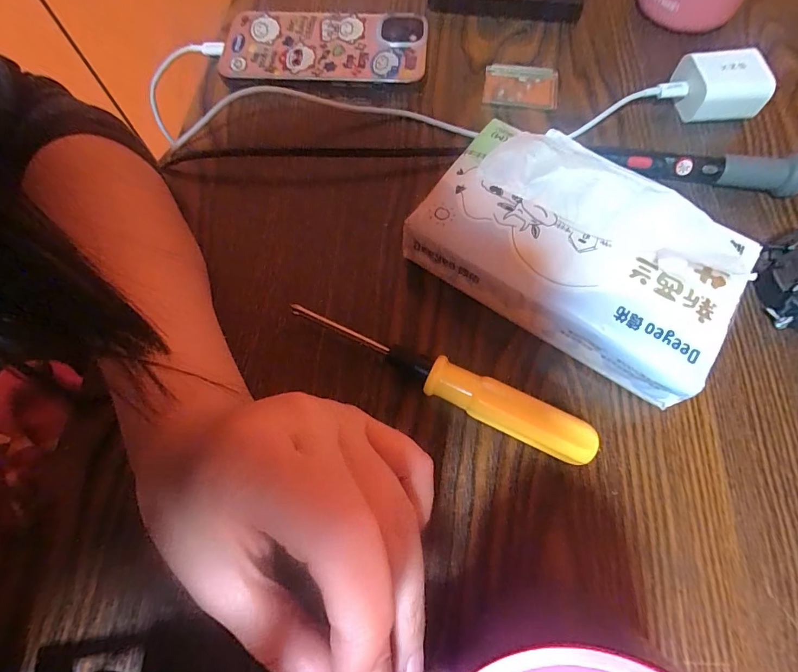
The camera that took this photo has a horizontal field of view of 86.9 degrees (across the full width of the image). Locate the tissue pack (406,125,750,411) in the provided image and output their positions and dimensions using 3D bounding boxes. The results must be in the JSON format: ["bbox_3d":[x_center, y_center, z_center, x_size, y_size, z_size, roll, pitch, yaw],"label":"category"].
[{"bbox_3d":[0.090,-0.044,0.216,0.148,0.046,0.093,32,72,14],"label":"tissue pack"}]

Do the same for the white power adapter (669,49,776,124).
[{"bbox_3d":[0.198,-0.154,0.262,0.045,0.032,0.036,-1,68,2],"label":"white power adapter"}]

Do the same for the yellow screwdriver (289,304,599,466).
[{"bbox_3d":[0.018,0.020,0.207,0.154,0.020,0.018,25,71,12],"label":"yellow screwdriver"}]

